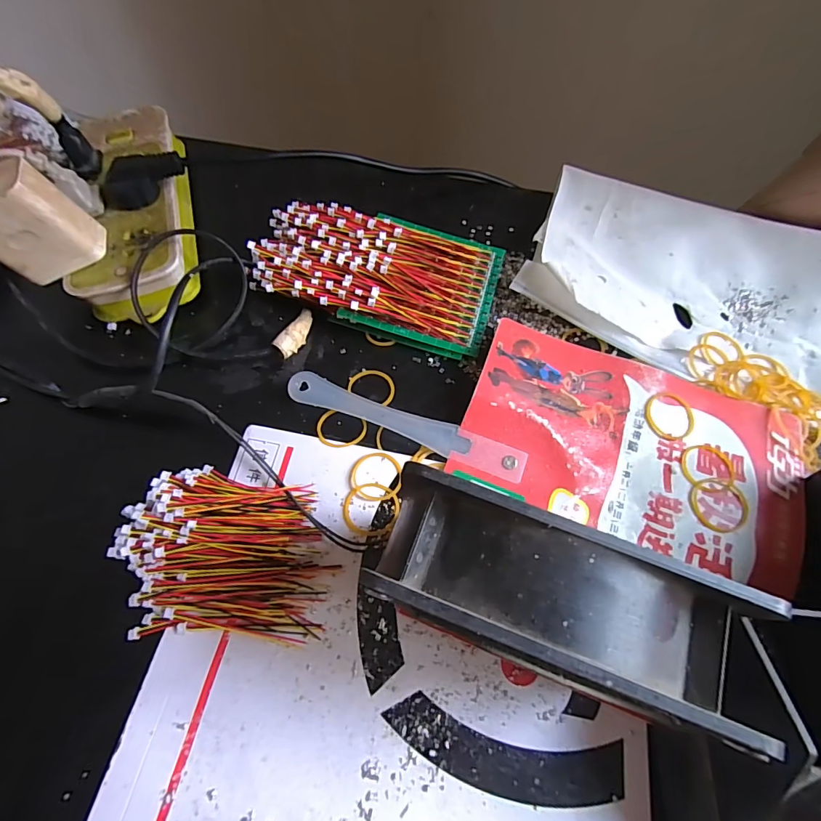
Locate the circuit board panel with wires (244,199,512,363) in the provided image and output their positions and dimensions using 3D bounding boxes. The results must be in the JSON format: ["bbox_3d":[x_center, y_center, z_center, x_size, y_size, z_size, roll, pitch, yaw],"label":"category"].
[{"bbox_3d":[-0.023,-0.101,0.311,0.166,0.036,0.092,13,65,6],"label":"circuit board panel with wires"}]

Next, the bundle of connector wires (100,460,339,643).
[{"bbox_3d":[-0.099,0.073,0.232,0.108,0.021,0.084,2,64,1],"label":"bundle of connector wires"}]

